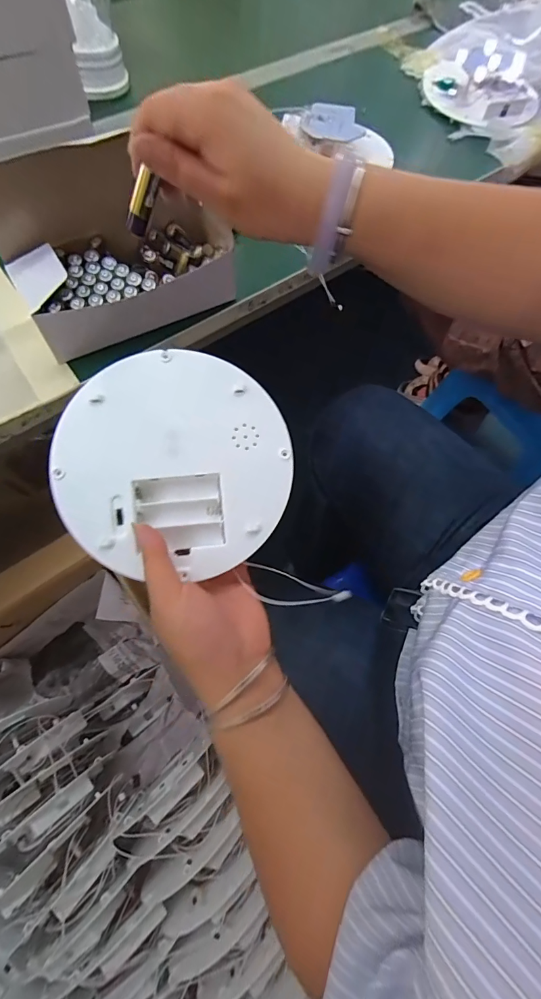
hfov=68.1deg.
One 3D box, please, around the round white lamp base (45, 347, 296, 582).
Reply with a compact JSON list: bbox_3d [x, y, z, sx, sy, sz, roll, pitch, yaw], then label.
[{"bbox_3d":[-0.063,-0.023,0.270,0.146,0.020,0.147,0,86,-6],"label":"round white lamp base"}]

